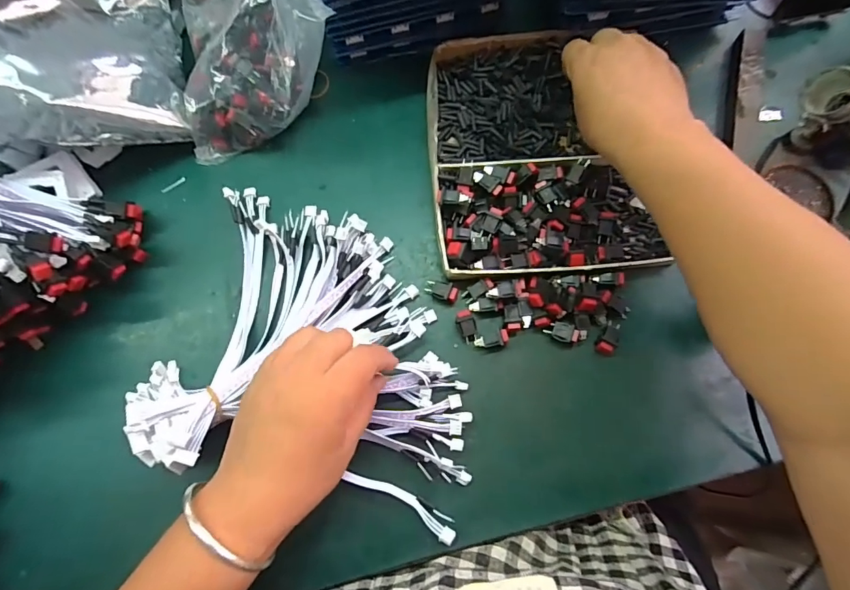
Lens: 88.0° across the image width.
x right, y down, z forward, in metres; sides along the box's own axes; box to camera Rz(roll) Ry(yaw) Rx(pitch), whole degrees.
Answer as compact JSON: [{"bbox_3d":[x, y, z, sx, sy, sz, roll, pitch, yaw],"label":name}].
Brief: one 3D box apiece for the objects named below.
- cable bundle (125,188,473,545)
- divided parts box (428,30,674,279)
[{"bbox_3d":[-0.070,0.035,0.319,0.228,0.044,0.204,15,77,4],"label":"cable bundle"},{"bbox_3d":[0.090,-0.118,0.360,0.167,0.024,0.205,-5,76,-1],"label":"divided parts box"}]

